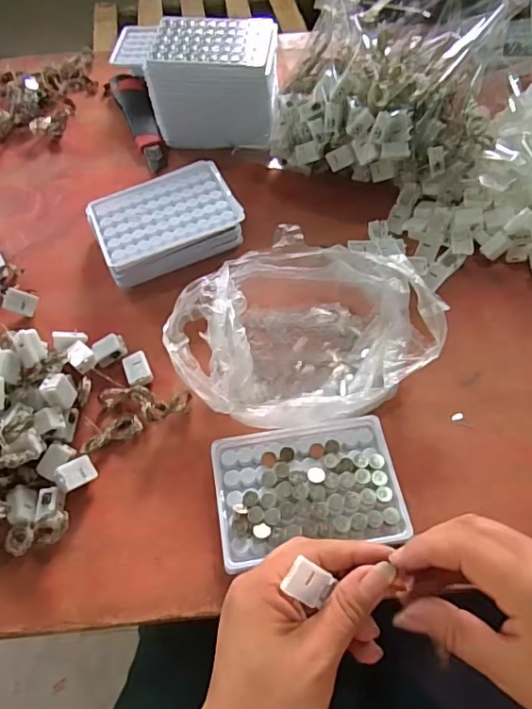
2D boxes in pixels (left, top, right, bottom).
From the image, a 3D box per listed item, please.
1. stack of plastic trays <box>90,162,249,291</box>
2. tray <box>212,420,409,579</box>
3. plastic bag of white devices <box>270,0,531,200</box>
[{"bbox_3d":[-0.095,-0.123,0.511,0.133,0.047,0.105,-23,60,-12],"label":"stack of plastic trays"},{"bbox_3d":[0.029,0.095,0.383,0.129,0.016,0.094,-8,59,-3],"label":"tray"},{"bbox_3d":[0.143,-0.285,0.539,0.230,0.169,0.208,20,61,14],"label":"plastic bag of white devices"}]

